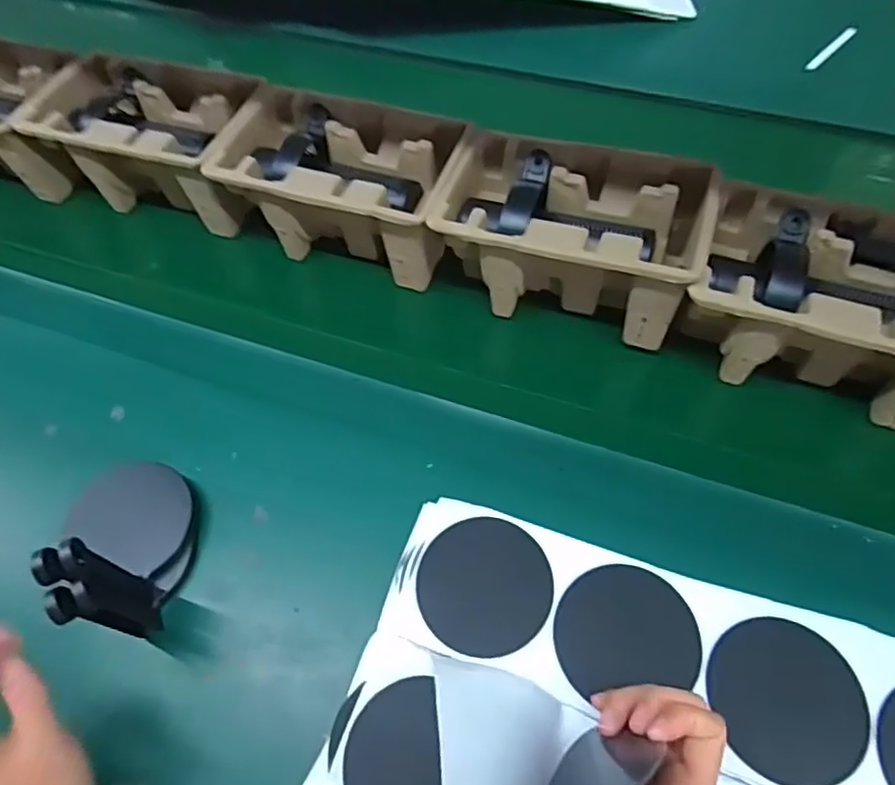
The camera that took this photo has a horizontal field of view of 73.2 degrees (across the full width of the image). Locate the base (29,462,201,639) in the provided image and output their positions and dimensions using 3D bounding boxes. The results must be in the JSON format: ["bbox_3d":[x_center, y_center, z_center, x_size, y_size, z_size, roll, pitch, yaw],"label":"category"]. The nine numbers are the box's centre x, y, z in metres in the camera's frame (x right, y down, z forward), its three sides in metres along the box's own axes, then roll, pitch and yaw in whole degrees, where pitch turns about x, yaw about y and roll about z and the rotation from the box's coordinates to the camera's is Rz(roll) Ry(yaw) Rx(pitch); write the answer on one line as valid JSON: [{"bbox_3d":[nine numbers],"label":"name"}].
[{"bbox_3d":[-0.212,0.102,0.410,0.029,0.125,0.111,14,60,9],"label":"base"}]

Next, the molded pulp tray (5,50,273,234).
[{"bbox_3d":[-0.318,-0.269,0.663,0.236,0.108,0.151,12,59,8],"label":"molded pulp tray"}]

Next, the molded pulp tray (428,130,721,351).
[{"bbox_3d":[0.111,-0.144,0.557,0.226,0.105,0.145,17,60,10],"label":"molded pulp tray"}]

